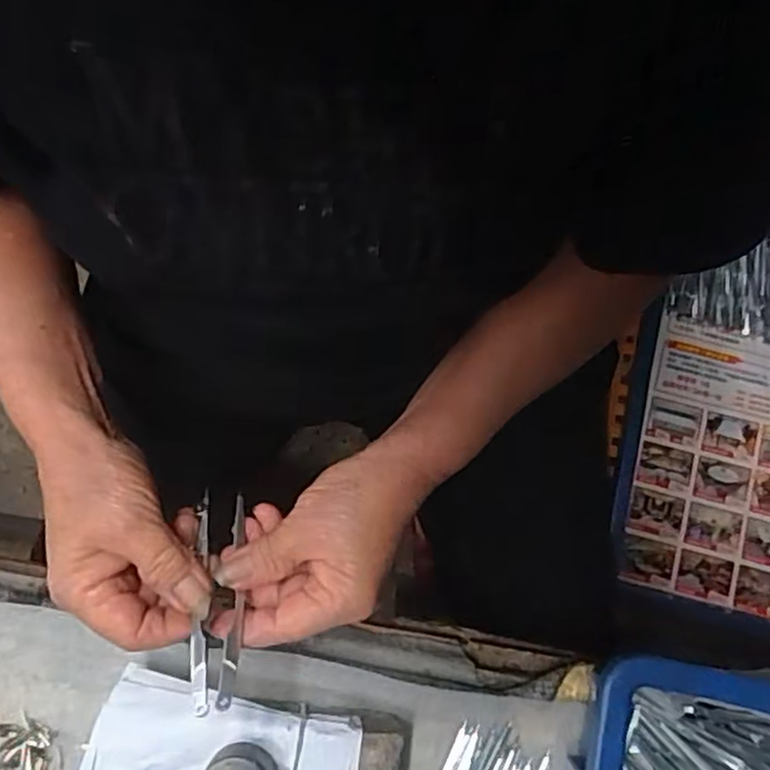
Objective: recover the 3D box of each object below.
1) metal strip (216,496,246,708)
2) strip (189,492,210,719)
[{"bbox_3d":[-0.073,0.100,0.322,0.008,0.006,0.102,-5,53,-1],"label":"metal strip"},{"bbox_3d":[-0.087,0.099,0.319,0.009,0.006,0.106,-7,55,-1],"label":"strip"}]

